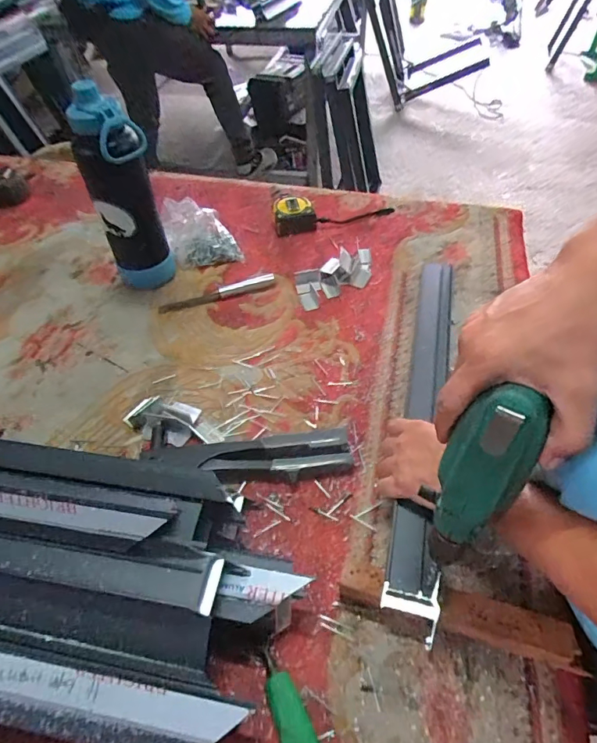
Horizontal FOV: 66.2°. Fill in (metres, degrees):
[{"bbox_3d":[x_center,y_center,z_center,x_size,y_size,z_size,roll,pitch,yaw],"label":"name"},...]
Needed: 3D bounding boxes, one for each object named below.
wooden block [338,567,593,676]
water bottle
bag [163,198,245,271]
[{"bbox_3d":[0.155,0.236,0.433,0.229,0.040,0.042,10,52,10],"label":"wooden block"},{"bbox_3d":[-0.254,-0.246,0.678,0.088,0.299,0.063,-23,54,-16],"label":"water bottle"},{"bbox_3d":[-0.172,-0.248,0.808,0.123,0.091,0.091,-14,52,-10],"label":"bag"}]

